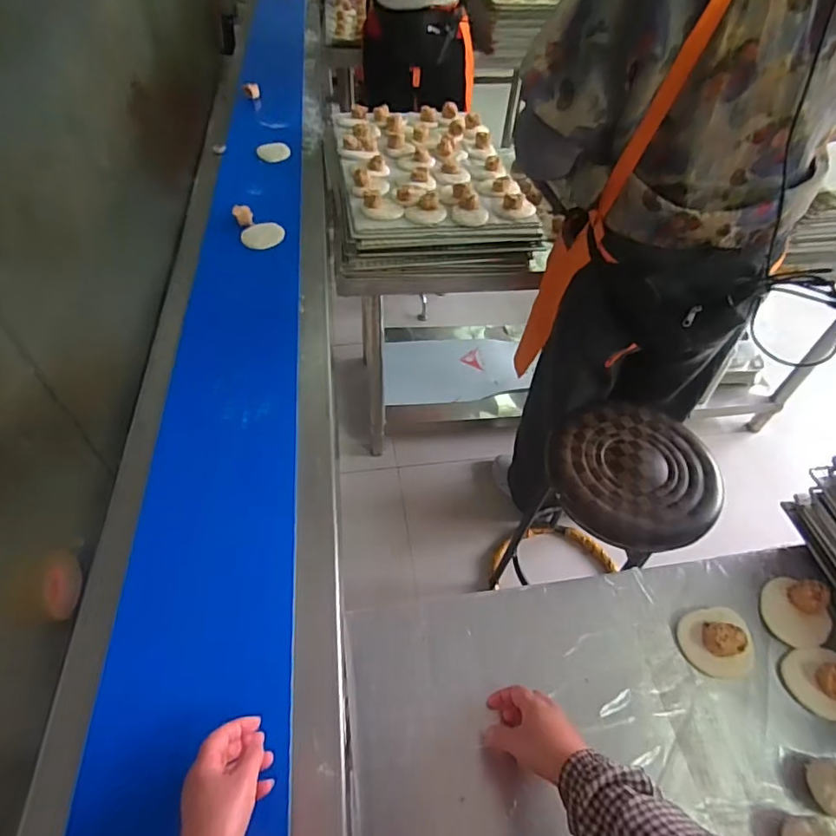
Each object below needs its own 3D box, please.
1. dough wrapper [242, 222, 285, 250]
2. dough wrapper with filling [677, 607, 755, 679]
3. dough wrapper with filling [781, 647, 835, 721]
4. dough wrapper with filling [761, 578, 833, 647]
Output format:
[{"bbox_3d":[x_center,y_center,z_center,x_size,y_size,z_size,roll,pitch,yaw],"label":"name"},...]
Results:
[{"bbox_3d":[-0.324,-0.383,1.099,0.082,0.009,0.076,4,61,-3],"label":"dough wrapper"},{"bbox_3d":[0.366,0.266,0.631,0.083,0.037,0.079,2,50,-2],"label":"dough wrapper with filling"},{"bbox_3d":[0.481,0.311,0.617,0.073,0.039,0.078,2,50,-2],"label":"dough wrapper with filling"},{"bbox_3d":[0.485,0.243,0.666,0.083,0.031,0.080,2,50,-2],"label":"dough wrapper with filling"}]

